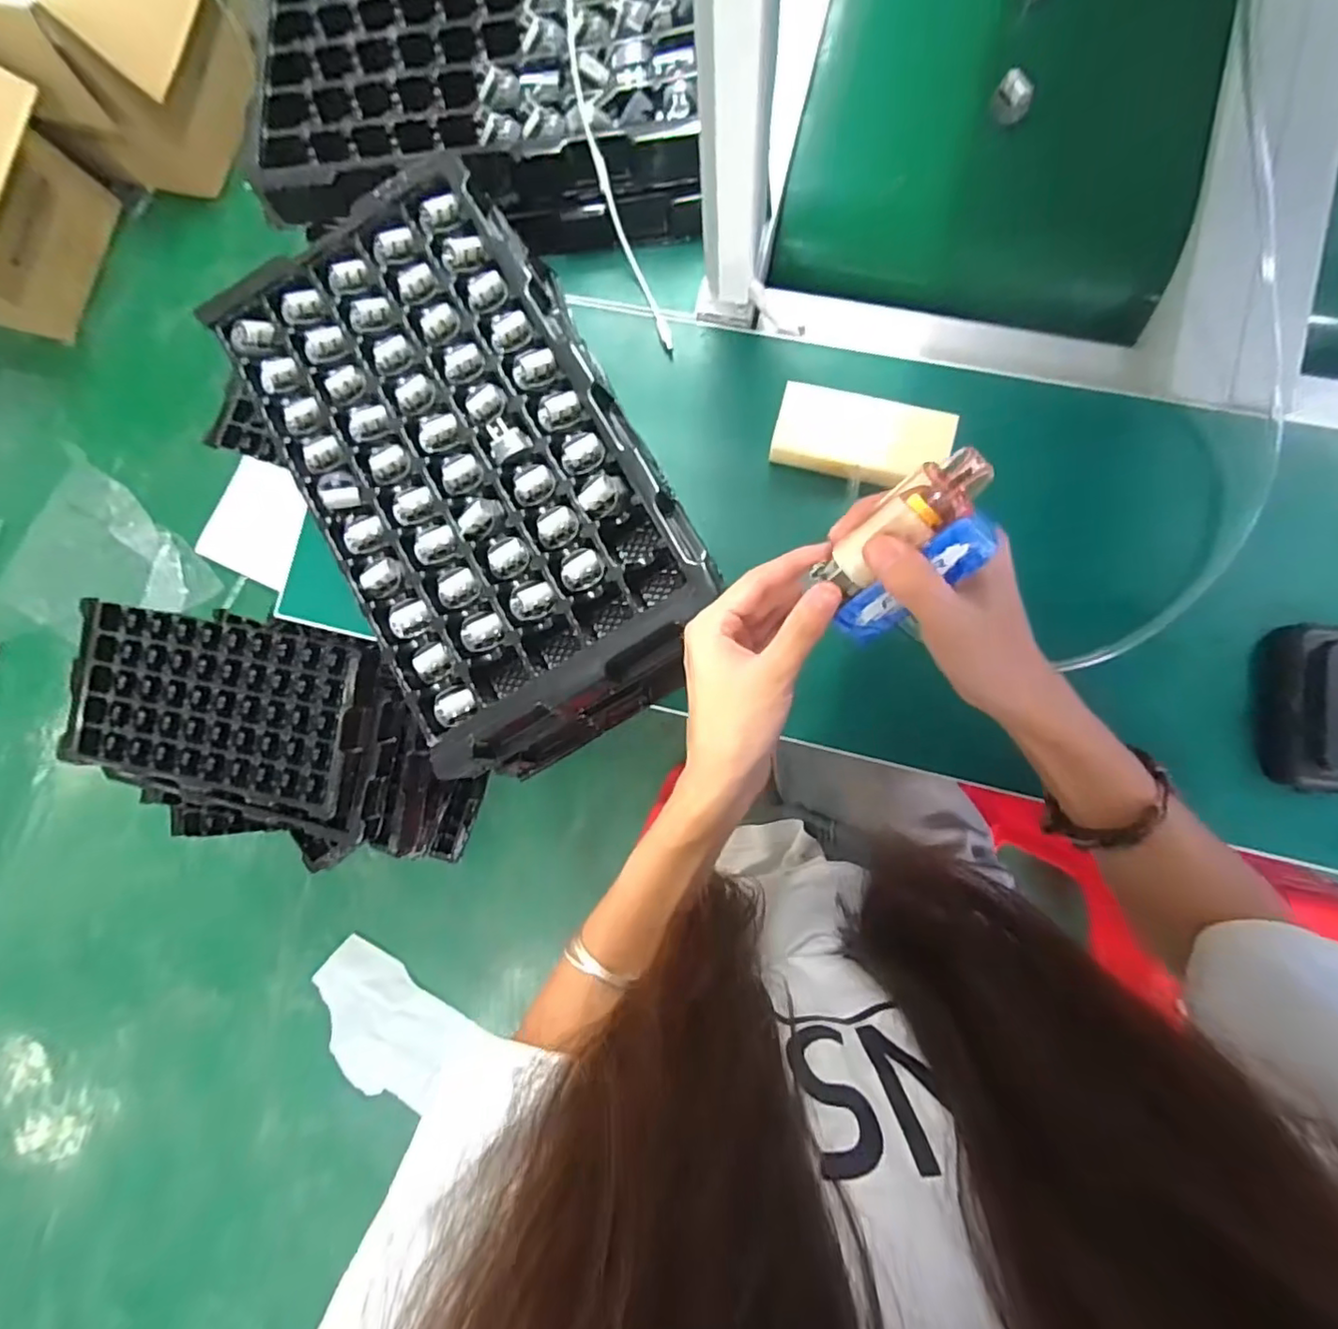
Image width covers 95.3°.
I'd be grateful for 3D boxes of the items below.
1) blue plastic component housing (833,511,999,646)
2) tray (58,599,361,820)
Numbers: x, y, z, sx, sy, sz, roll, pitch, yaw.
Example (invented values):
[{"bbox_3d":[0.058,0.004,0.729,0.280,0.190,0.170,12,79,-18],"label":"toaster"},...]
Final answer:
[{"bbox_3d":[0.114,-0.037,0.285,0.083,0.015,0.022,-41,79,43],"label":"blue plastic component housing"},{"bbox_3d":[-0.540,0.050,0.717,0.343,0.039,0.215,9,86,7],"label":"tray"}]

